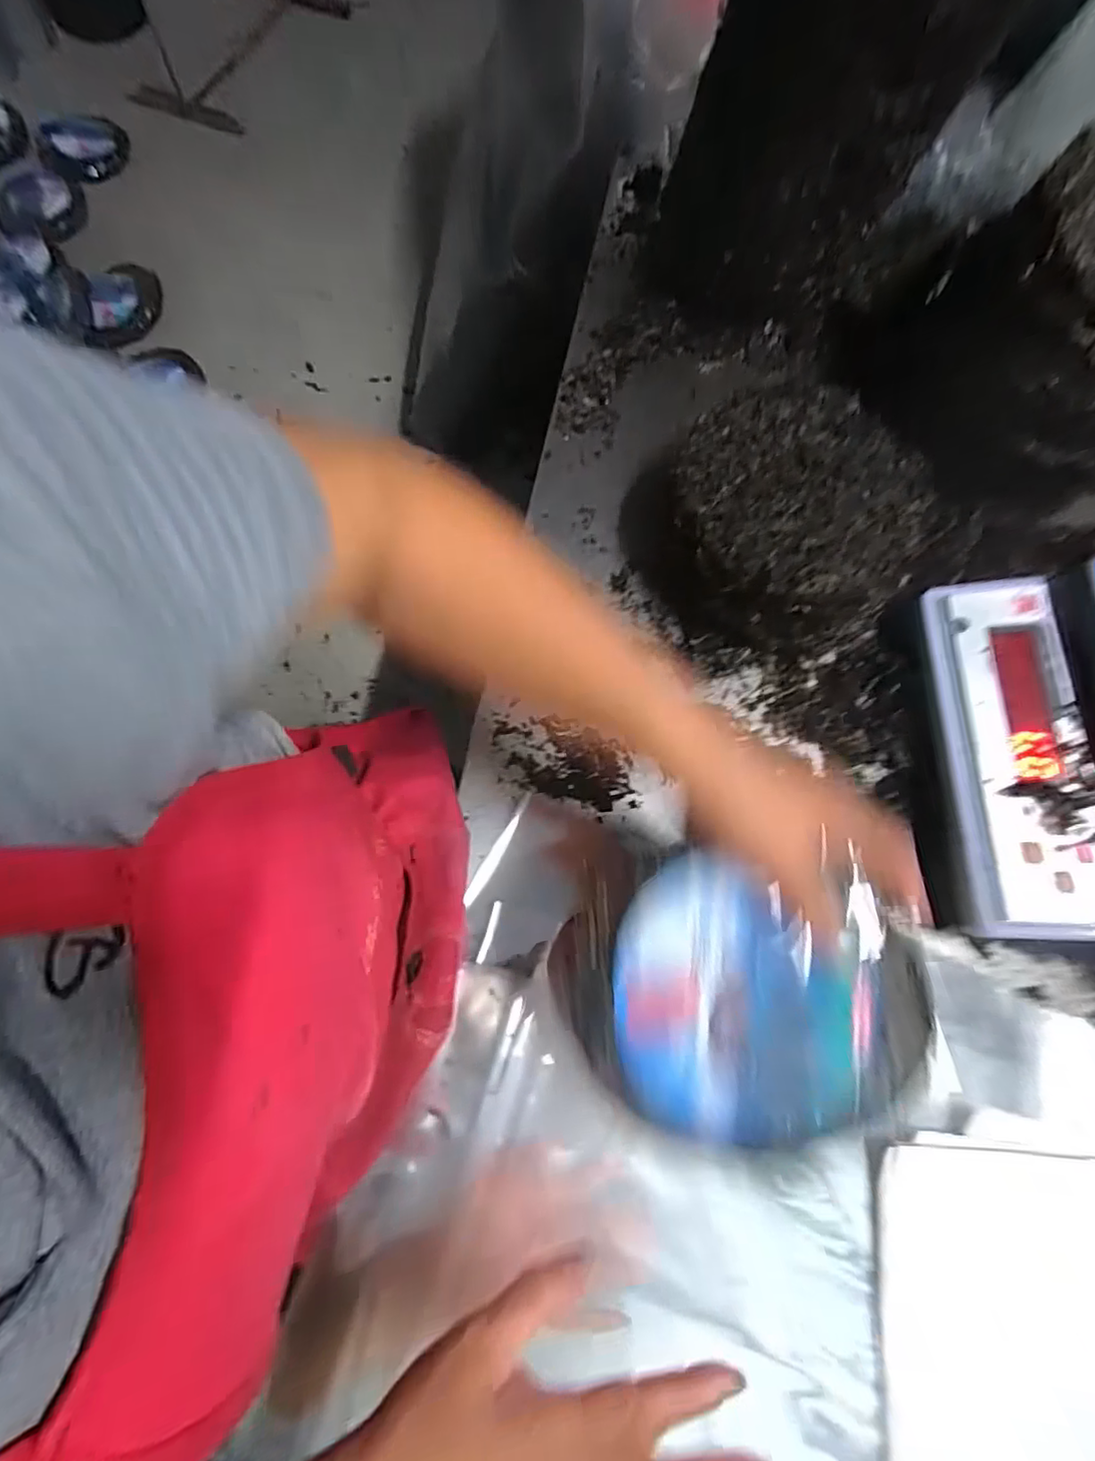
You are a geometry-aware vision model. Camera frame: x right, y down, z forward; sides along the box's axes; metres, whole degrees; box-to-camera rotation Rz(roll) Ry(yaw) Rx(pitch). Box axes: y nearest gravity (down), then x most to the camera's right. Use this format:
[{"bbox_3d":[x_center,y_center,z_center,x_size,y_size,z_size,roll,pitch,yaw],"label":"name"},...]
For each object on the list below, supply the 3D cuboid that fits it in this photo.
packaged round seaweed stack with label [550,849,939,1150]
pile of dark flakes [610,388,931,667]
[{"bbox_3d":[0.107,0.158,0.345,0.202,0.016,0.152,14,90,5],"label":"packaged round seaweed stack with label"},{"bbox_3d":[0.197,-0.171,0.521,0.217,0.095,0.204,1,72,-2],"label":"pile of dark flakes"}]

